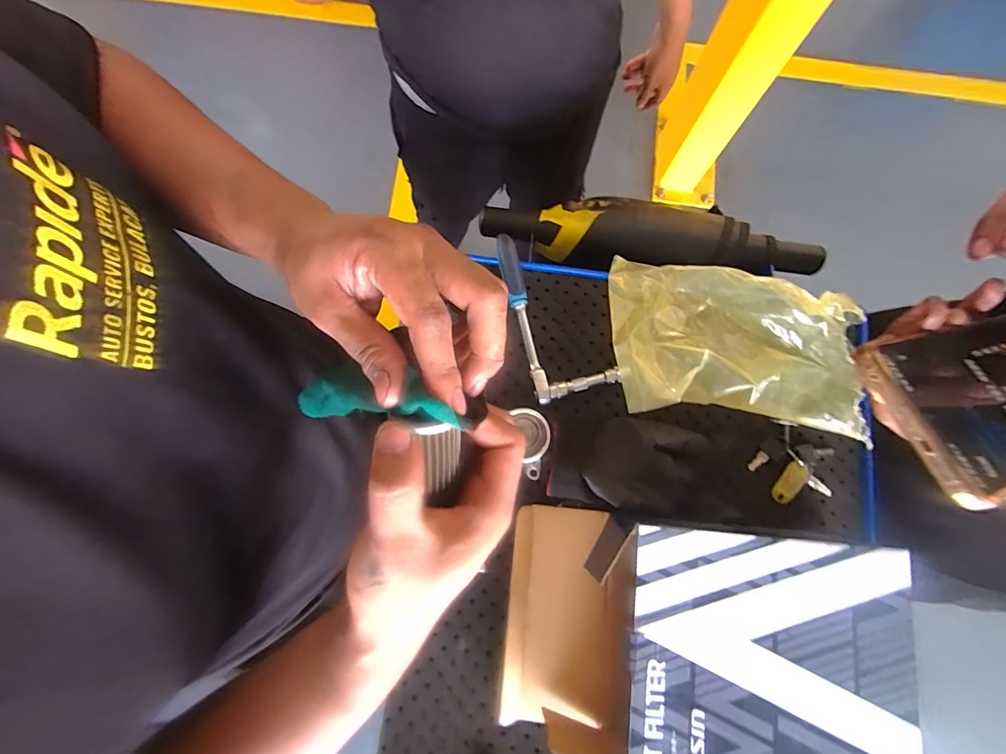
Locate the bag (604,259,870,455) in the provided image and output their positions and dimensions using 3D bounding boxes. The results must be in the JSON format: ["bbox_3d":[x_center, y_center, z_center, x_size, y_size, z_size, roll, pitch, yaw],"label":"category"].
[{"bbox_3d":[0.235,-0.037,0.433,0.249,0.058,0.156,10,79,1],"label":"bag"}]

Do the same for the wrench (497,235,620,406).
[{"bbox_3d":[0.051,-0.071,0.468,0.088,0.028,0.186,-17,80,-5],"label":"wrench"}]

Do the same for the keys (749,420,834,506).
[{"bbox_3d":[0.304,0.095,0.442,0.083,0.022,0.077,26,80,4],"label":"keys"}]

